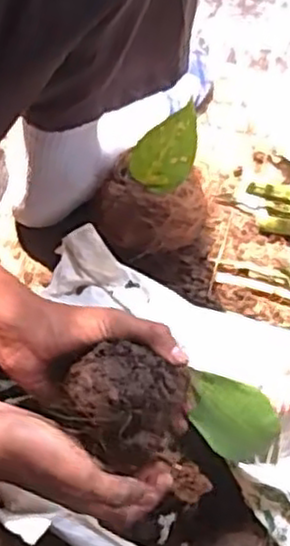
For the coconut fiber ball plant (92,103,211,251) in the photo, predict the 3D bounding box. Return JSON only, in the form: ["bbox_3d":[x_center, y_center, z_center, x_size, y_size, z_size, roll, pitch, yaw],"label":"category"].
[{"bbox_3d":[0.016,-0.077,0.709,0.117,0.116,0.095,-39,78,-11],"label":"coconut fiber ball plant"}]

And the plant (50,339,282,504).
[{"bbox_3d":[0.020,0.121,0.556,0.082,0.206,0.093,-5,70,37],"label":"plant"}]

